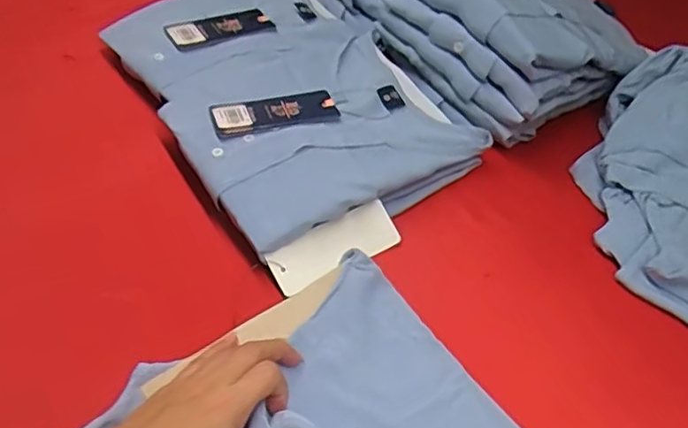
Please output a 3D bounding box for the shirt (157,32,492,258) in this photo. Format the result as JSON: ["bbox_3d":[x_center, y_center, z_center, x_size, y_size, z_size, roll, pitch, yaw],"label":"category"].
[{"bbox_3d":[-0.029,-0.087,0.632,0.254,0.032,0.207,-23,54,-29],"label":"shirt"}]

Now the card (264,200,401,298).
[{"bbox_3d":[-0.008,0.028,0.554,0.116,0.009,0.043,-24,79,-19],"label":"card"}]

